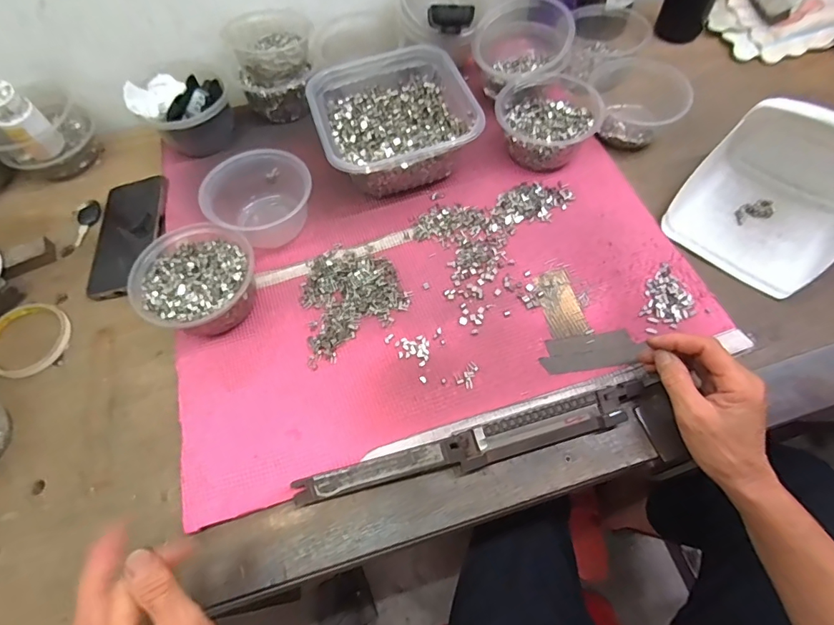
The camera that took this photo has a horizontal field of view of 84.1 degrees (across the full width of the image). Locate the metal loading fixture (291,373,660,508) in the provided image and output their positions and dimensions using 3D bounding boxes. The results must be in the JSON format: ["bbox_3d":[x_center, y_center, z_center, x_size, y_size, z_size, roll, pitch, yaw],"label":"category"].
[{"bbox_3d":[0.057,0.113,0.399,0.319,0.019,0.034,-15,61,-4],"label":"metal loading fixture"}]

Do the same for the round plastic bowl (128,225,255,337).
[{"bbox_3d":[-0.214,-0.029,0.463,0.110,0.057,0.107,-2,61,3],"label":"round plastic bowl"}]

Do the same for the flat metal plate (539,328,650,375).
[{"bbox_3d":[0.161,0.037,0.435,0.087,0.004,0.036,-10,63,0],"label":"flat metal plate"}]

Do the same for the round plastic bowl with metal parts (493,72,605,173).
[{"bbox_3d":[0.149,-0.224,0.545,0.117,0.056,0.111,-2,61,3],"label":"round plastic bowl with metal parts"}]

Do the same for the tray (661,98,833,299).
[{"bbox_3d":[0.366,-0.119,0.465,0.153,0.080,0.148,37,70,21],"label":"tray"}]

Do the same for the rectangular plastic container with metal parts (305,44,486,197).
[{"bbox_3d":[-0.030,-0.227,0.548,0.171,0.071,0.174,-17,61,-5],"label":"rectangular plastic container with metal parts"}]

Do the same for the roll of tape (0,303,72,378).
[{"bbox_3d":[-0.415,0.028,0.491,0.086,0.010,0.081,-2,61,3],"label":"roll of tape"}]

